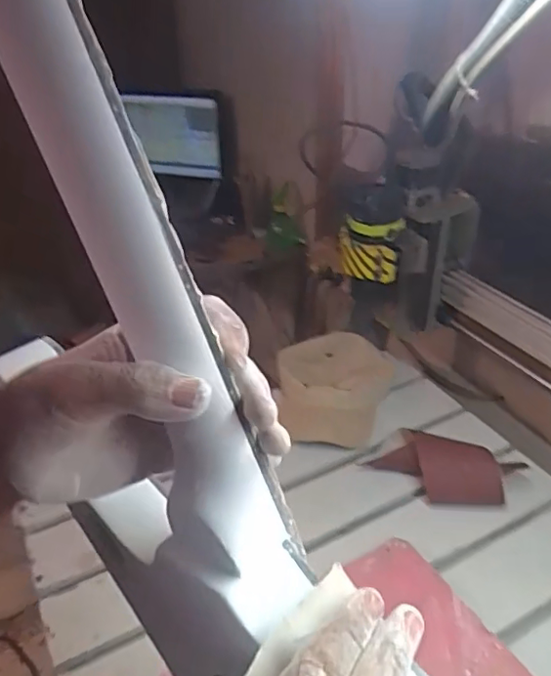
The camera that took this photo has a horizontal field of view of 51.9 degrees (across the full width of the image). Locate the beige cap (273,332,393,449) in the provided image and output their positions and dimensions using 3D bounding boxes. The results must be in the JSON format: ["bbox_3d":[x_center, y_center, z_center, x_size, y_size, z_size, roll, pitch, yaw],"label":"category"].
[{"bbox_3d":[0.096,0.083,0.945,0.192,0.062,0.214,3,34,8],"label":"beige cap"}]

